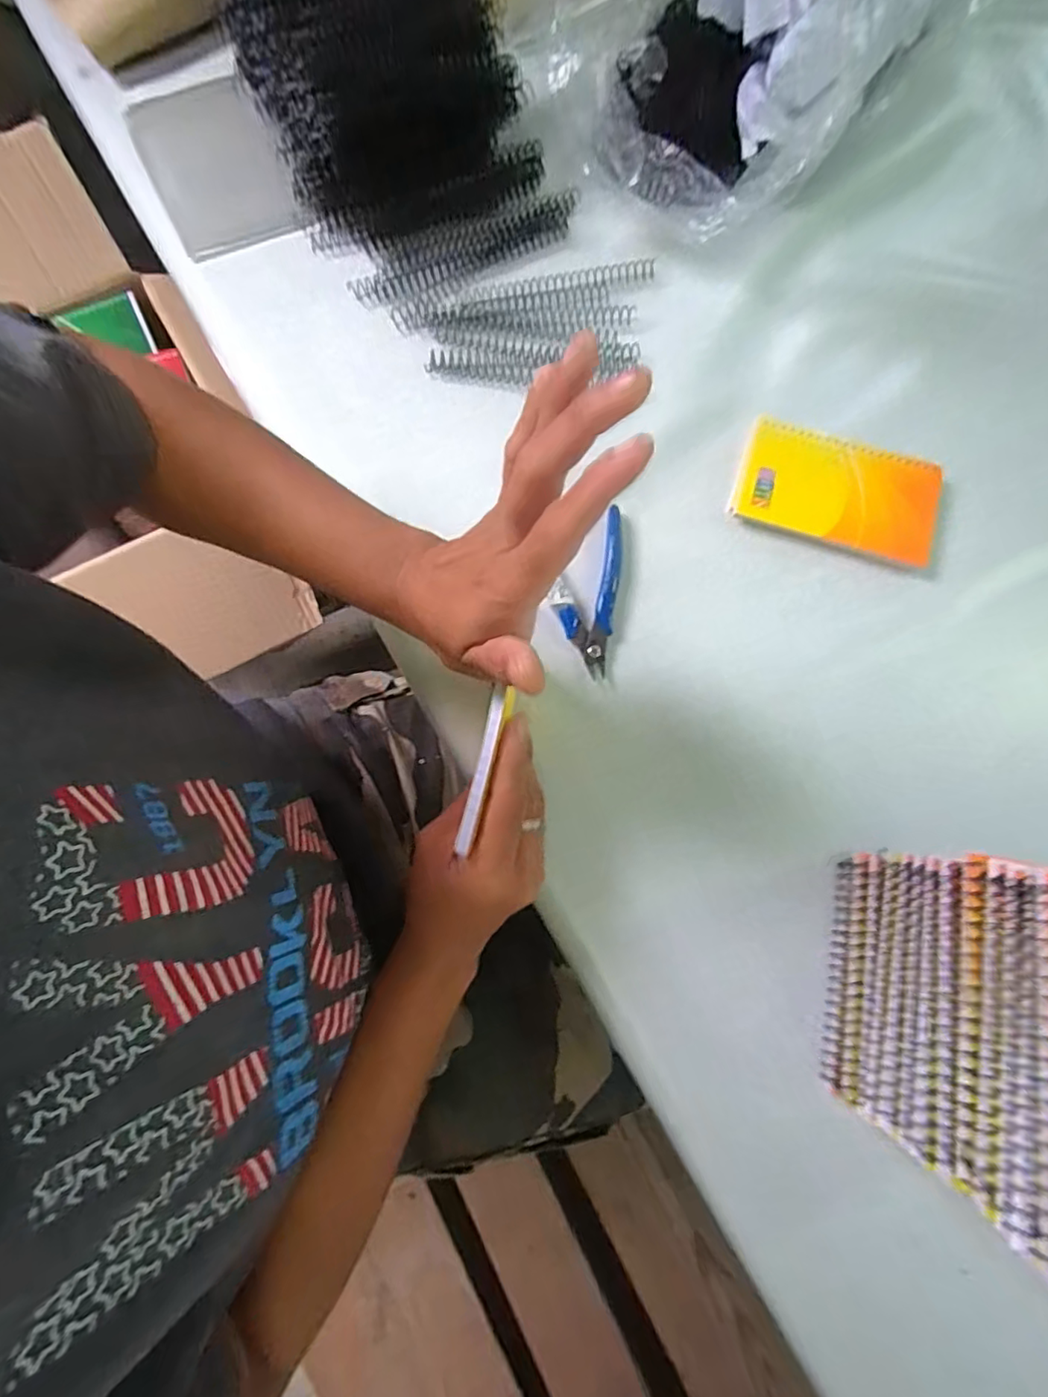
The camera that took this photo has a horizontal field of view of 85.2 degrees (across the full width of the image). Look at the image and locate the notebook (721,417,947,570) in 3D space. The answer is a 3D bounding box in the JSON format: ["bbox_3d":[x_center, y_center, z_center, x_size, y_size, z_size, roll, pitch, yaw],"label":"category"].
[{"bbox_3d":[0.215,-0.141,0.393,0.132,0.017,0.077,20,79,4],"label":"notebook"}]

